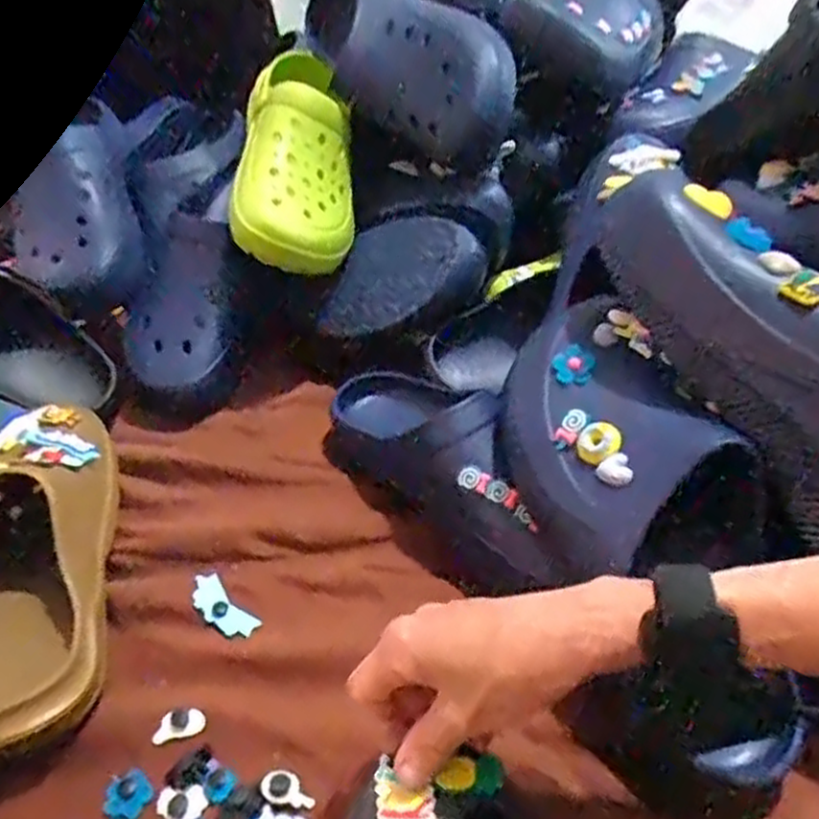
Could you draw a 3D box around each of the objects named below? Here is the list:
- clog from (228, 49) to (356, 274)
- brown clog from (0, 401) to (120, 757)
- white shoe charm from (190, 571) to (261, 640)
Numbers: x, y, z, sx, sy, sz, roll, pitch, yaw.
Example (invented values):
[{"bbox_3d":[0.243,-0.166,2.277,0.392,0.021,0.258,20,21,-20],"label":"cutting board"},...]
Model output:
[{"bbox_3d":[-0.107,-0.243,0.713,0.099,0.078,0.276,-4,62,5],"label":"clog"},{"bbox_3d":[-0.261,0.097,0.517,0.114,0.085,0.274,-16,38,-10],"label":"brown clog"},{"bbox_3d":[-0.130,0.135,0.525,0.025,0.004,0.063,-33,44,-29],"label":"white shoe charm"}]

